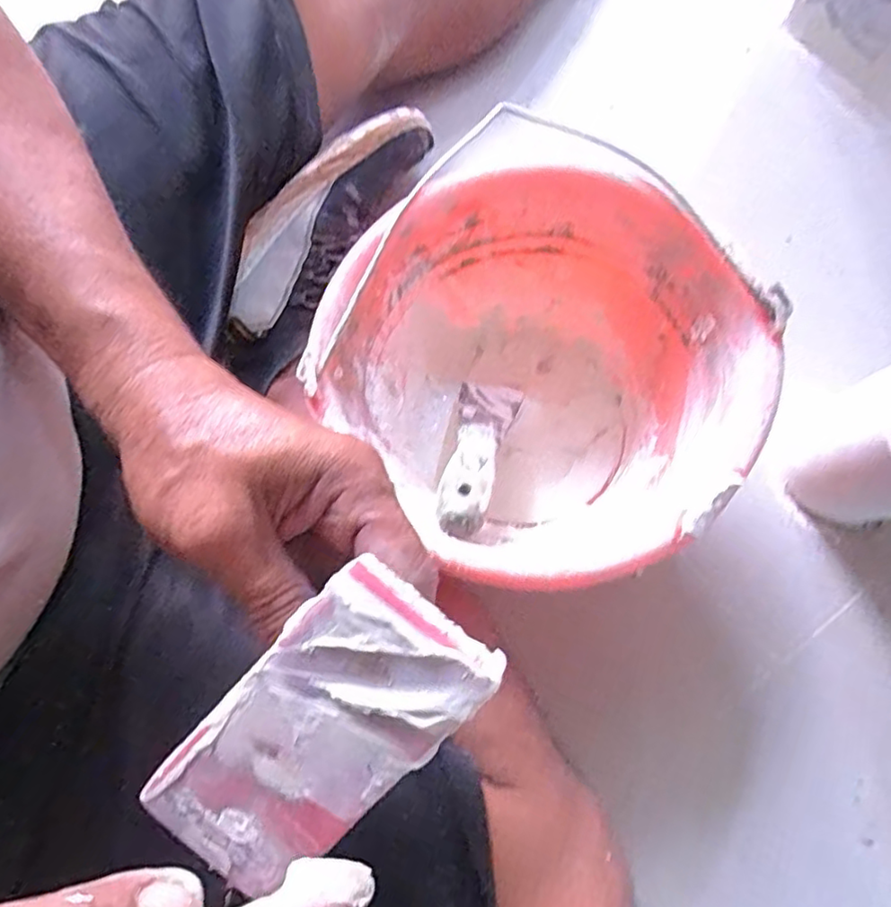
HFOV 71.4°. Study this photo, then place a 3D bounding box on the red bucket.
[{"bbox_3d":[0.054,-0.044,0.412,0.232,0.166,0.229,41,82,9],"label":"red bucket"}]

